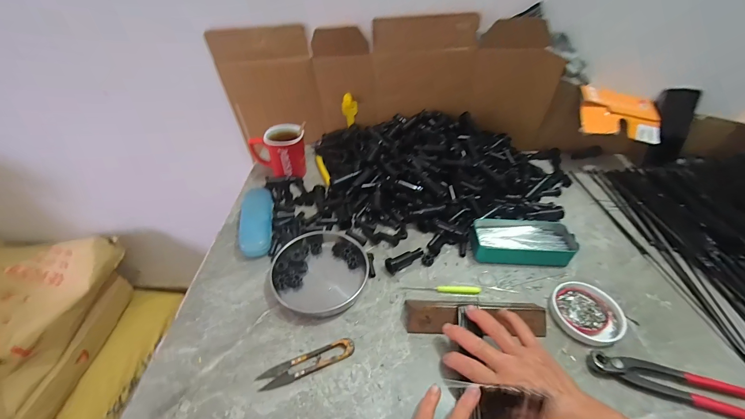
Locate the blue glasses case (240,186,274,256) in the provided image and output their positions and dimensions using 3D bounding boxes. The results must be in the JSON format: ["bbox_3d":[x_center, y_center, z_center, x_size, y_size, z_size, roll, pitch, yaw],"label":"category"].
[{"bbox_3d":[-0.196,0.018,0.549,0.049,0.026,0.146,-8,43,-9],"label":"blue glasses case"}]

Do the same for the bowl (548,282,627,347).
[{"bbox_3d":[0.291,0.141,0.439,0.087,0.017,0.085,0,42,0],"label":"bowl"}]

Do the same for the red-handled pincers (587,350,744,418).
[{"bbox_3d":[0.366,0.205,0.371,0.205,0.020,0.039,9,43,10],"label":"red-handled pincers"}]

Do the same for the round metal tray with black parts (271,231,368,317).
[{"bbox_3d":[-0.081,0.085,0.479,0.132,0.028,0.145,-19,46,-20],"label":"round metal tray with black parts"}]

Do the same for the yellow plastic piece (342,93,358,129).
[{"bbox_3d":[-0.049,-0.216,0.700,0.032,0.068,0.012,4,43,4],"label":"yellow plastic piece"}]

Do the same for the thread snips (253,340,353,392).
[{"bbox_3d":[-0.078,0.184,0.386,0.114,0.009,0.024,-15,45,-17],"label":"thread snips"}]

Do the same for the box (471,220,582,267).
[{"bbox_3d":[0.244,0.051,0.523,0.160,0.029,0.071,2,42,1],"label":"box"}]

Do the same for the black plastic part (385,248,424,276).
[{"bbox_3d":[0.052,0.076,0.500,0.066,0.020,0.020,-25,48,-26],"label":"black plastic part"}]

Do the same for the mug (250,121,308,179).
[{"bbox_3d":[-0.189,-0.116,0.645,0.105,0.086,0.069,1,42,0],"label":"mug"}]

